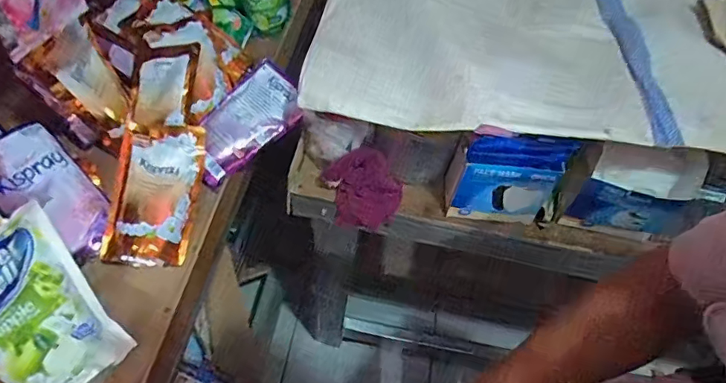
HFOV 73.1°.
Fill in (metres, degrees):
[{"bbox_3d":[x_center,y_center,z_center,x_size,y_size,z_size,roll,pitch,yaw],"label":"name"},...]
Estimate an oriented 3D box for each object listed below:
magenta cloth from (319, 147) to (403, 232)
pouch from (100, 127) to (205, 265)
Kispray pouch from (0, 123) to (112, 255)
[{"bbox_3d":[-0.002,-0.003,0.714,0.111,0.112,0.058,9,57,2],"label":"magenta cloth"},{"bbox_3d":[-0.282,-0.001,0.657,0.111,0.063,0.181,2,57,-3],"label":"pouch"},{"bbox_3d":[-0.409,-0.002,0.633,0.191,0.031,0.104,40,61,1],"label":"Kispray pouch"}]

